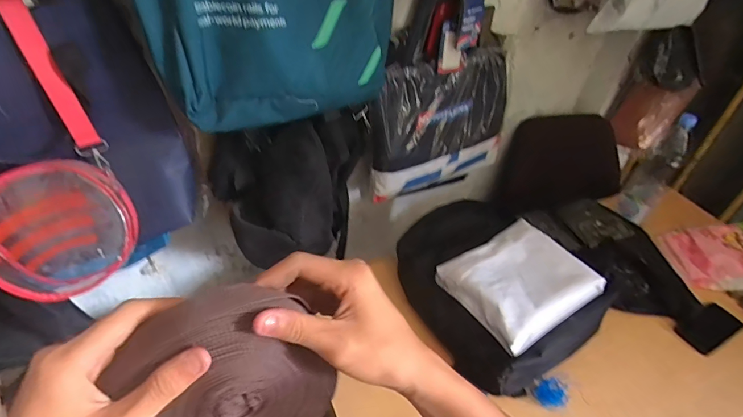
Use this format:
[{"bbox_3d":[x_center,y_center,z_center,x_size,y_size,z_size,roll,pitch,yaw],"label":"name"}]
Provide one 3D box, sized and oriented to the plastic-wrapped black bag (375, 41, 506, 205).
[{"bbox_3d":[0.170,-0.195,0.976,0.358,0.293,0.061,-19,47,-25],"label":"plastic-wrapped black bag"}]

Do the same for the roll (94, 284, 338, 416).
[{"bbox_3d":[-0.089,0.113,0.274,0.128,0.139,0.024,-8,23,-26],"label":"roll"}]

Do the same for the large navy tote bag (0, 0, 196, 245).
[{"bbox_3d":[-0.481,-0.091,0.646,0.343,0.372,0.052,-27,35,-20],"label":"large navy tote bag"}]

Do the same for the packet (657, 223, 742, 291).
[{"bbox_3d":[0.916,0.112,1.069,0.336,0.079,0.193,-8,43,-14],"label":"packet"}]

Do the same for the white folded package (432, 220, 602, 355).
[{"bbox_3d":[0.297,0.141,0.836,0.244,0.063,0.219,-21,48,-27],"label":"white folded package"}]

